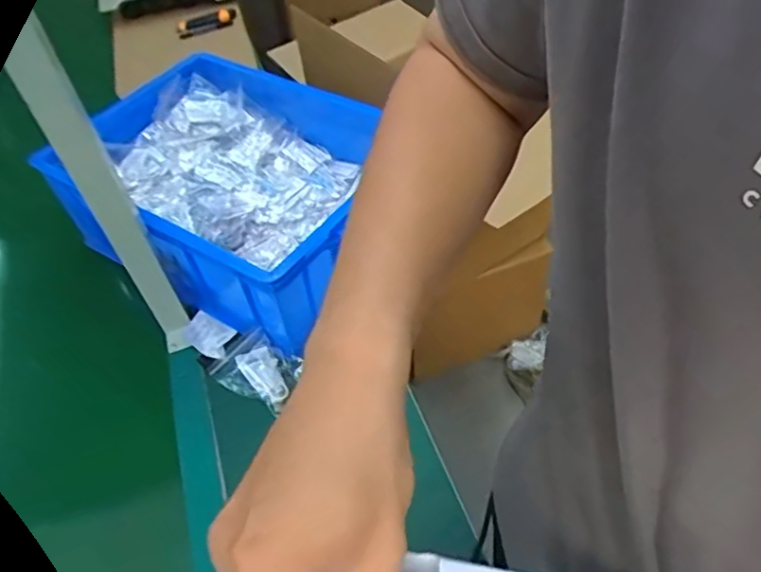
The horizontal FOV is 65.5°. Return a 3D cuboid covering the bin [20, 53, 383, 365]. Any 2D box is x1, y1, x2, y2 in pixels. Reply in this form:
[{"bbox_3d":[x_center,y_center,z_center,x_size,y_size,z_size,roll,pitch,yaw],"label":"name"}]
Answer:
[{"bbox_3d":[-0.209,-0.146,0.881,0.452,0.185,0.331,25,56,25],"label":"bin"}]

